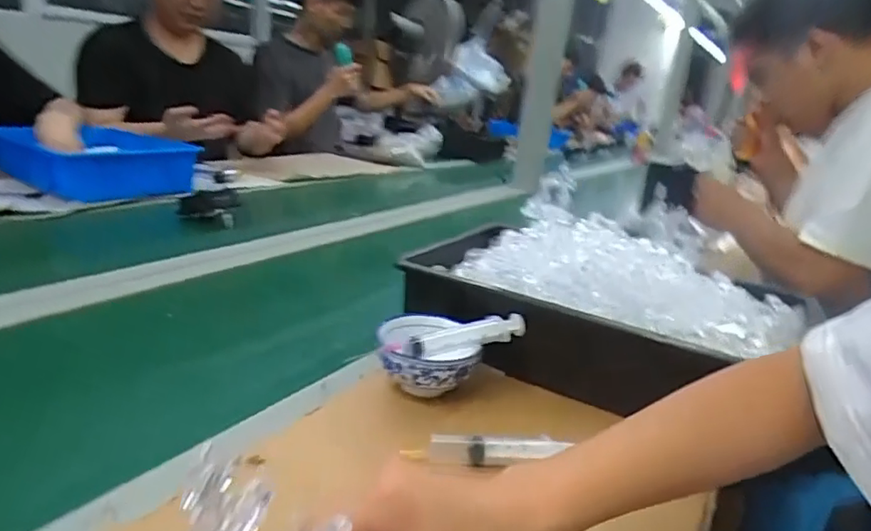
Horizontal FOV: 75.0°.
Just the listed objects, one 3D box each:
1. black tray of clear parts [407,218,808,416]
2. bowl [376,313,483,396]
[{"bbox_3d":[0.163,0.031,0.616,0.374,0.135,0.257,16,21,29],"label":"black tray of clear parts"},{"bbox_3d":[-0.009,0.089,0.529,0.087,0.055,0.095,5,18,-2],"label":"bowl"}]

